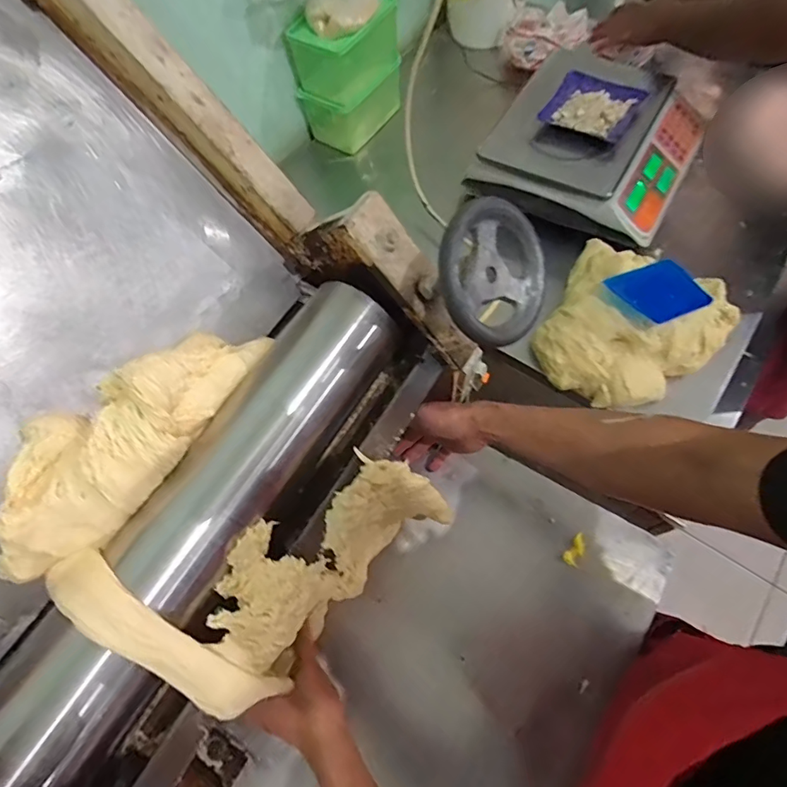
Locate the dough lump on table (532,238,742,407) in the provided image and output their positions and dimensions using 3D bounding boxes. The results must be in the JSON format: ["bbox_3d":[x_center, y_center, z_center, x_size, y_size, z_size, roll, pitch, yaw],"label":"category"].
[{"bbox_3d":[0.344,-0.092,0.676,0.229,0.088,0.216,-1,64,3],"label":"dough lump on table"}]

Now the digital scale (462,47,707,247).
[{"bbox_3d":[0.351,-0.445,0.816,0.319,0.099,0.314,27,69,15],"label":"digital scale"}]

